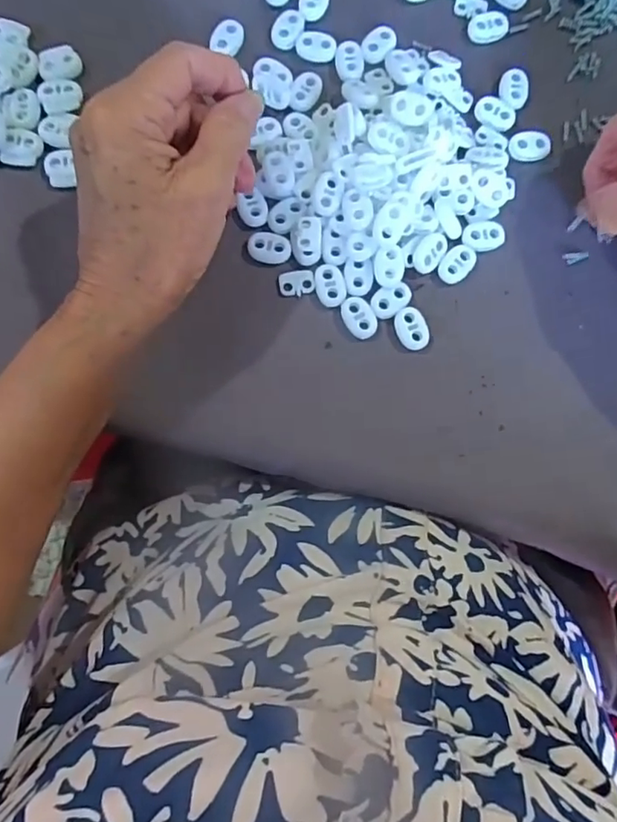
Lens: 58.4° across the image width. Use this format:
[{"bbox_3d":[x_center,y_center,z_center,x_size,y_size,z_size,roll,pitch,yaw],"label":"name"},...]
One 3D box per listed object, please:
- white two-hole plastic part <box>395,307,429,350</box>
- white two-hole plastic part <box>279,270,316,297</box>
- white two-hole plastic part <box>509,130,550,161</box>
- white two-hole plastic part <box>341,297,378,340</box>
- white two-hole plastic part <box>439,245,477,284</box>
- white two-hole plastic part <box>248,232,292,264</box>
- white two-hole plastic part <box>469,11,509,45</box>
[{"bbox_3d":[0.053,-0.042,0.284,0.016,0.004,0.022,-19,84,-5],"label":"white two-hole plastic part"},{"bbox_3d":[-0.006,-0.067,0.285,0.018,0.004,0.013,-8,83,-3],"label":"white two-hole plastic part"},{"bbox_3d":[0.120,-0.145,0.300,0.022,0.004,0.018,-7,83,-3],"label":"white two-hole plastic part"},{"bbox_3d":[0.026,-0.048,0.283,0.016,0.004,0.022,-32,85,-6],"label":"white two-hole plastic part"},{"bbox_3d":[0.078,-0.077,0.289,0.016,0.004,0.023,43,83,3],"label":"white two-hole plastic part"},{"bbox_3d":[-0.020,-0.085,0.286,0.022,0.004,0.015,8,83,-1],"label":"white two-hole plastic part"},{"bbox_3d":[0.101,-0.216,0.309,0.022,0.006,0.017,-14,84,-4],"label":"white two-hole plastic part"}]

